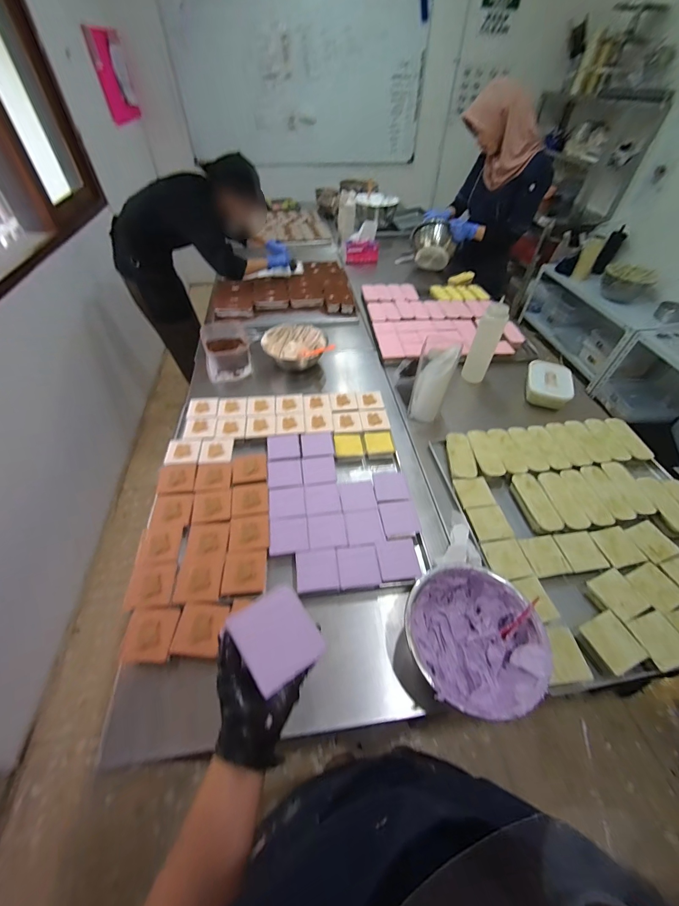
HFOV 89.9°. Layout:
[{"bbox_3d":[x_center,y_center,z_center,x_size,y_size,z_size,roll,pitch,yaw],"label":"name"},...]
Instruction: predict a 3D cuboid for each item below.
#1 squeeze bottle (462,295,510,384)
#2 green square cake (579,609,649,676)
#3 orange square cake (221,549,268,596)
[{"bbox_3d":[0.477,-0.354,1.125,0.080,0.261,0.071,21,51,15],"label":"squeeze bottle"},{"bbox_3d":[0.504,0.350,0.628,0.077,0.027,0.087,-18,52,-16],"label":"green square cake"},{"bbox_3d":[-0.191,0.243,0.696,0.083,0.020,0.087,-2,50,-2],"label":"orange square cake"}]

